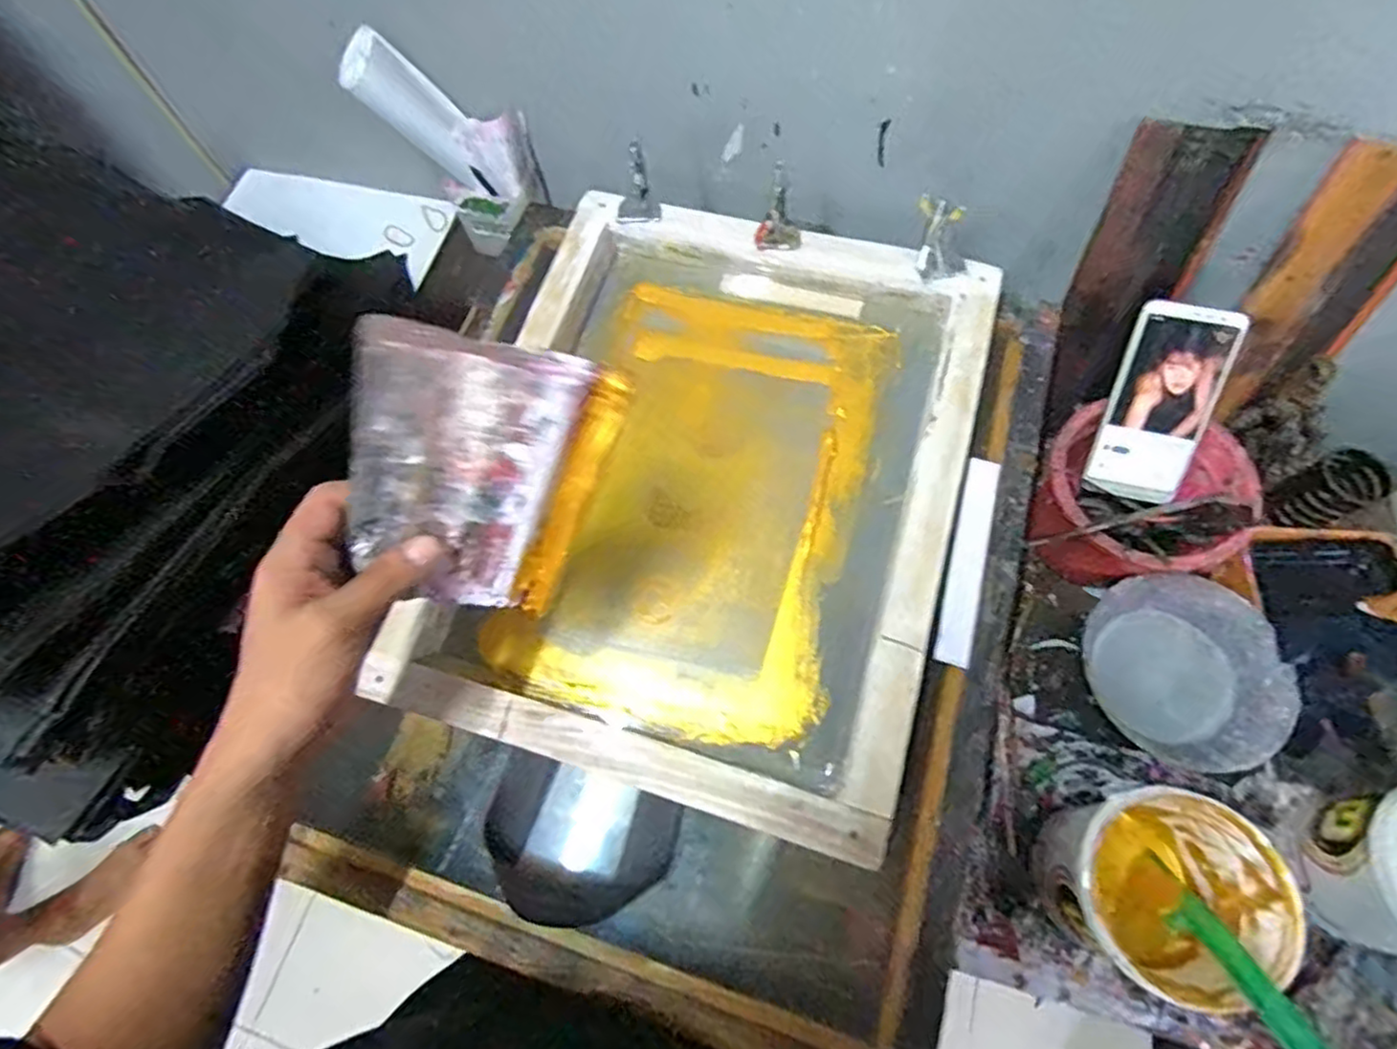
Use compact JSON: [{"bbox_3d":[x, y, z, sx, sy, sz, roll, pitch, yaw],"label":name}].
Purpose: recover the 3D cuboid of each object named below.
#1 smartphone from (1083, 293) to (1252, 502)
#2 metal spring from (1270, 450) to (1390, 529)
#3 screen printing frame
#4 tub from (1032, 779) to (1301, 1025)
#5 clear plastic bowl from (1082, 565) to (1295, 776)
[{"bbox_3d":[0.384,-0.099,0.556,0.080,0.010,0.153,12,109,6],"label":"smartphone"},{"bbox_3d":[0.581,-0.027,0.617,0.049,0.075,0.047,-2,67,4],"label":"metal spring"},{"bbox_3d":[0.008,-0.038,0.519,0.362,0.049,0.460,15,70,8],"label":"screen printing frame"},{"bbox_3d":[0.320,0.262,0.489,0.123,0.126,0.121,-2,67,4],"label":"tub"},{"bbox_3d":[0.405,0.122,0.575,0.143,0.058,0.155,-2,67,4],"label":"clear plastic bowl"}]

